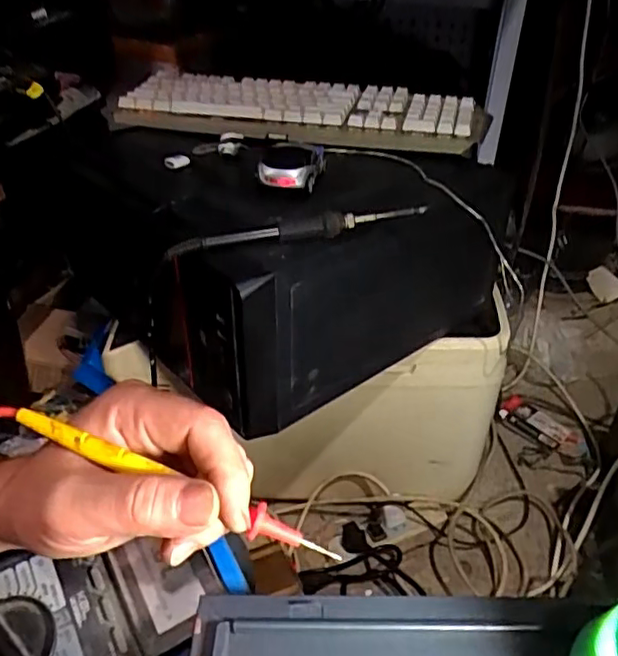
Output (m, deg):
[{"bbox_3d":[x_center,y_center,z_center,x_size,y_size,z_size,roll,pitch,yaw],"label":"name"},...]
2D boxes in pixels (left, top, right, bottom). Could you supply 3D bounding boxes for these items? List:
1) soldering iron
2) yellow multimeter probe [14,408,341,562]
[{"bbox_3d":[-0.006,-0.085,0.510,0.226,0.023,0.017,-8,35,-12],"label":"soldering iron"},{"bbox_3d":[-0.052,0.063,0.236,0.138,0.009,0.011,25,36,-2],"label":"yellow multimeter probe"}]

